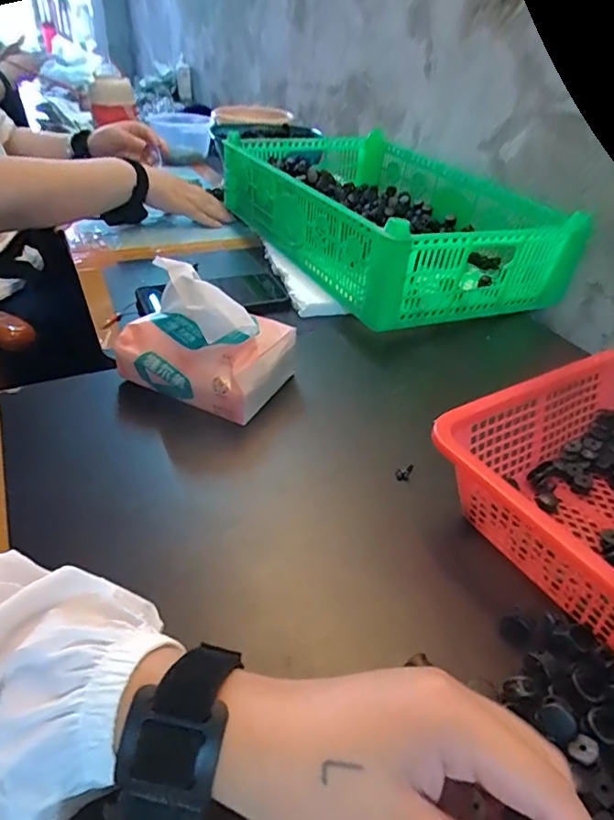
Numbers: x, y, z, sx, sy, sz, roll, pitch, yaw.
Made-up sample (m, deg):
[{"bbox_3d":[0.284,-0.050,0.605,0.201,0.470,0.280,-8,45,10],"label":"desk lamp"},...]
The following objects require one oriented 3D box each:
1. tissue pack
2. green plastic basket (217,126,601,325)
[{"bbox_3d":[-0.090,-0.062,0.466,0.136,0.111,0.093,18,40,18],"label":"tissue pack"},{"bbox_3d":[0.094,-0.285,0.750,0.303,0.104,0.496,-17,42,-25],"label":"green plastic basket"}]

